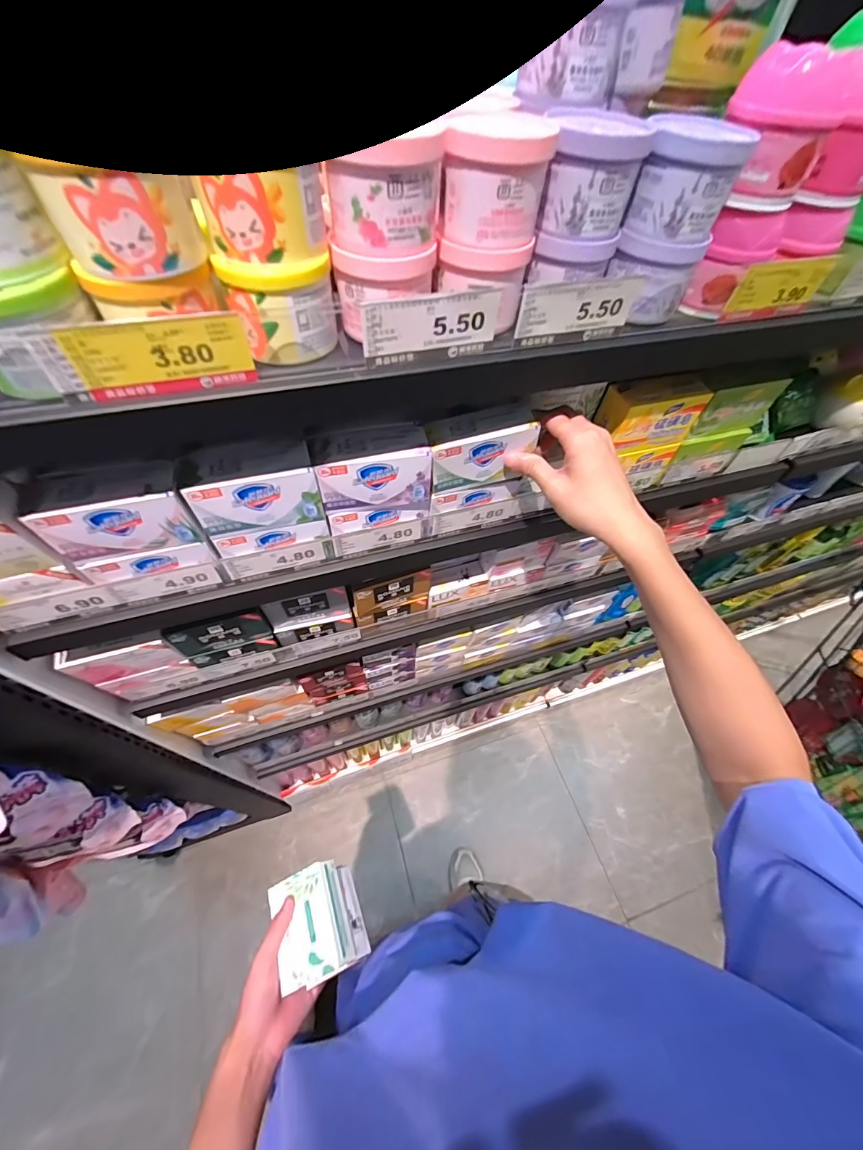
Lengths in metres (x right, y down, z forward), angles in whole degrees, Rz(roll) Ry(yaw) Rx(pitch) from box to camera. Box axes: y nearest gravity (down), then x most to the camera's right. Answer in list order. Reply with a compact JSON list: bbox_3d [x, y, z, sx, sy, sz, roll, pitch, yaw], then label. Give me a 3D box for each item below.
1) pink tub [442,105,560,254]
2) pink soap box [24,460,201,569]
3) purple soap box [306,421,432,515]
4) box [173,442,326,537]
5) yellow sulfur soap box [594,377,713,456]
[{"bbox_3d":[0.038,-0.234,0.252,0.060,0.060,0.052,10,56,3],"label":"pink tub"},{"bbox_3d":[-0.245,-0.051,0.328,0.098,0.061,0.045,-14,58,-13],"label":"pink soap box"},{"bbox_3d":[-0.053,-0.097,0.370,0.097,0.056,0.045,-9,58,-10],"label":"purple soap box"},{"bbox_3d":[-0.148,-0.073,0.351,0.097,0.060,0.043,-13,58,-12],"label":"box"},{"bbox_3d":[0.231,-0.166,0.433,0.105,0.060,0.037,-10,58,-10],"label":"yellow sulfur soap box"}]

